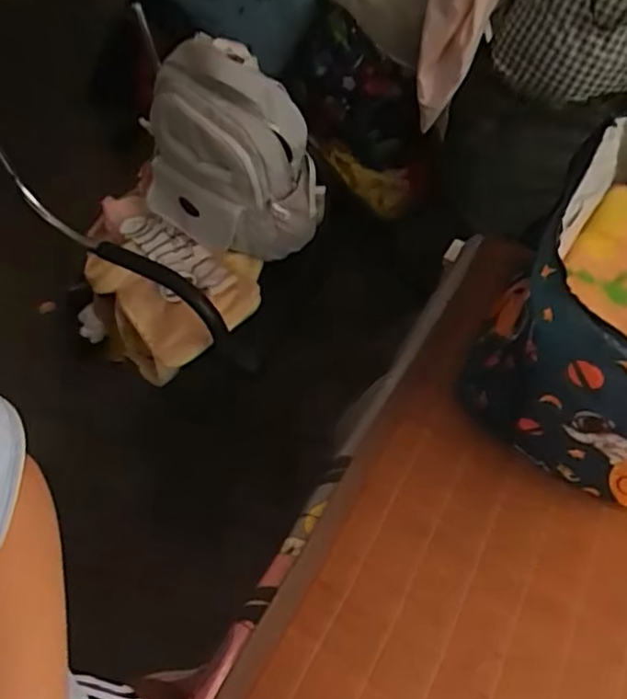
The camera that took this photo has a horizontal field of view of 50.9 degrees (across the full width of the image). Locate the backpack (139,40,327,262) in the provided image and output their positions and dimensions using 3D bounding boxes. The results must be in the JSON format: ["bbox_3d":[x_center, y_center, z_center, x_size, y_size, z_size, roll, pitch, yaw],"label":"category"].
[{"bbox_3d":[-0.153,-0.361,1.234,0.335,0.360,0.156,9,52,1],"label":"backpack"}]

